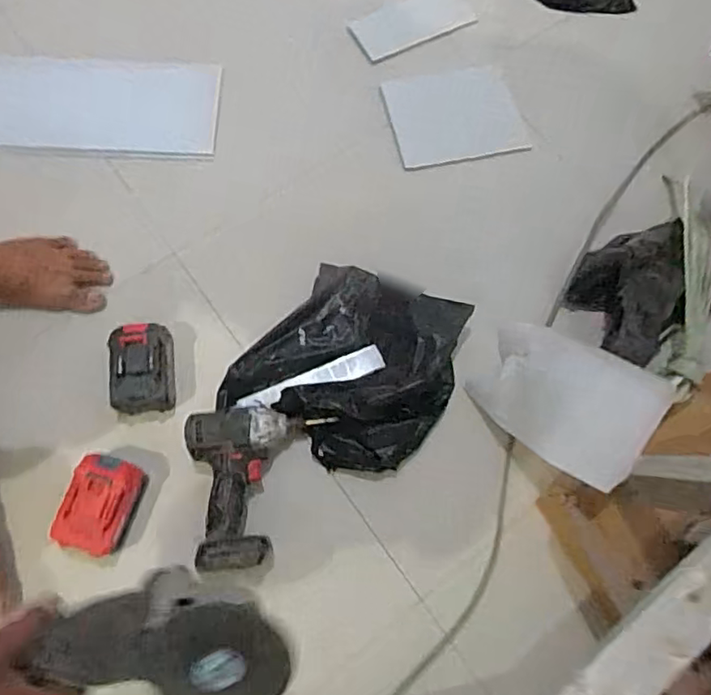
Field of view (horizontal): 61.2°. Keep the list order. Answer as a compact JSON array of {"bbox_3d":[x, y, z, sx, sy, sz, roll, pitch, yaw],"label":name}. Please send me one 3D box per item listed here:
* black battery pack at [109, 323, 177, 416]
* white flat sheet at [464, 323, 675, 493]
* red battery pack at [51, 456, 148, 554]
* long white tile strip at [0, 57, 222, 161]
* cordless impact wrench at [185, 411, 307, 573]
[{"bbox_3d":[-0.287,0.030,0.814,0.079,0.061,0.112,-3,71,-3],"label":"black battery pack"},{"bbox_3d":[0.267,0.061,0.785,0.232,0.030,0.177,30,69,36],"label":"white flat sheet"},{"bbox_3d":[-0.317,0.201,0.757,0.083,0.069,0.120,25,72,6],"label":"red battery pack"},{"bbox_3d":[-0.481,-0.407,1.001,0.502,0.021,0.206,2,66,0],"label":"long white tile strip"},{"bbox_3d":[-0.134,0.177,0.772,0.140,0.064,0.193,-8,71,-5],"label":"cordless impact wrench"}]

